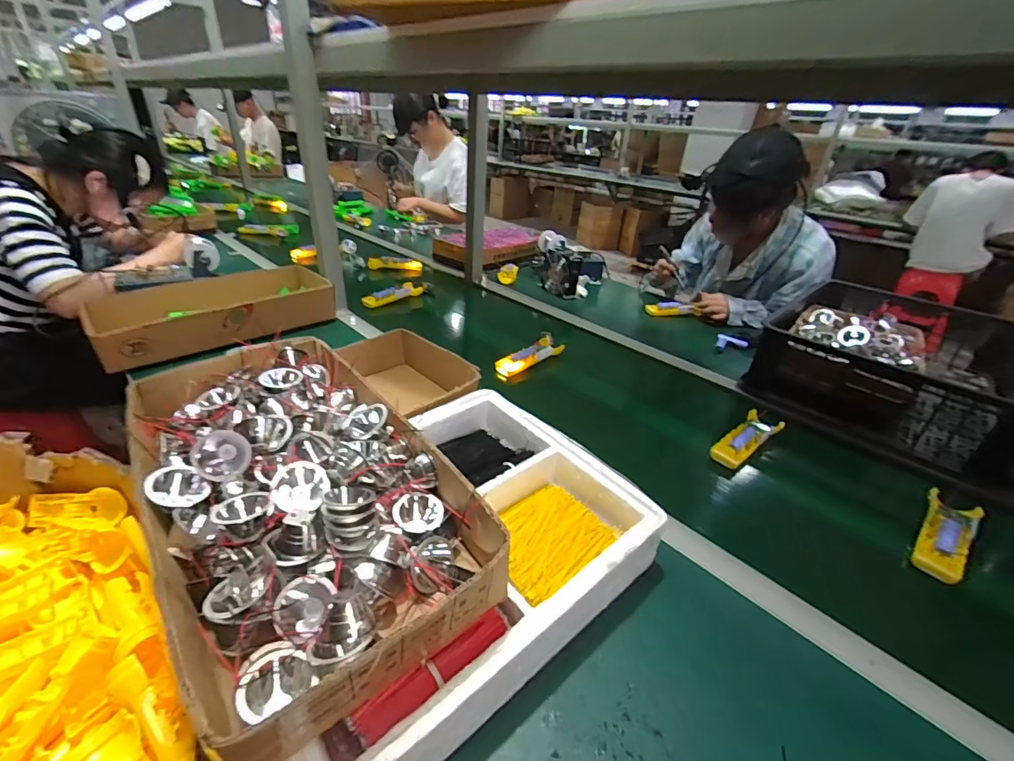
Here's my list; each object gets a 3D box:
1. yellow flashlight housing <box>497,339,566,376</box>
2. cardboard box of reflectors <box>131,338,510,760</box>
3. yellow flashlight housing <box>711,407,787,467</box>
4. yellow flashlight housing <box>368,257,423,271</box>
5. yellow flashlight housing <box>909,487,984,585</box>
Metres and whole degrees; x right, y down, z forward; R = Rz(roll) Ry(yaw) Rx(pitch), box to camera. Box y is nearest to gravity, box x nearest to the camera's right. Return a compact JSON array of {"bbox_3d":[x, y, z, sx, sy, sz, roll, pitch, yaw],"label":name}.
[{"bbox_3d":[0.051,-0.052,0.919,0.060,0.028,0.163,28,39,33],"label":"yellow flashlight housing"},{"bbox_3d":[-0.203,0.094,0.422,0.216,0.071,0.412,-21,41,-35],"label":"cardboard box of reflectors"},{"bbox_3d":[0.401,0.092,0.722,0.164,0.033,0.054,-22,41,-35],"label":"yellow flashlight housing"},{"bbox_3d":[-0.359,-0.376,1.397,0.171,0.029,0.051,5,32,0],"label":"yellow flashlight housing"},{"bbox_3d":[0.576,0.201,0.567,0.165,0.031,0.051,-25,43,-38],"label":"yellow flashlight housing"}]

